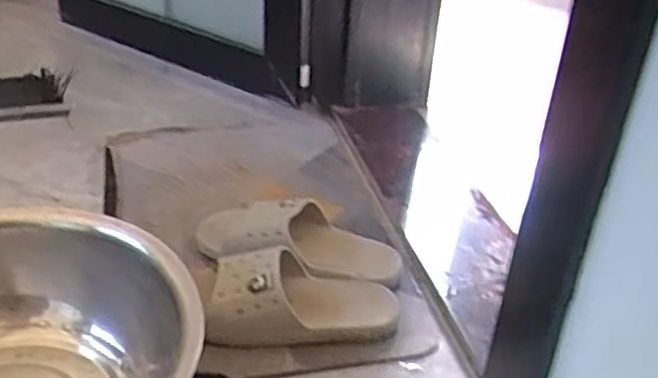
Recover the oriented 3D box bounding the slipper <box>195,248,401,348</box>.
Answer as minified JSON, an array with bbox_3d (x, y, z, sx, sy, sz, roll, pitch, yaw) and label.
[{"bbox_3d":[-0.031,0.119,0.776,0.219,0.067,0.106,2,33,-1],"label":"slipper"}]

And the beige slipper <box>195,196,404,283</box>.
[{"bbox_3d":[-0.041,0.063,0.870,0.263,0.058,0.115,12,34,14],"label":"beige slipper"}]

